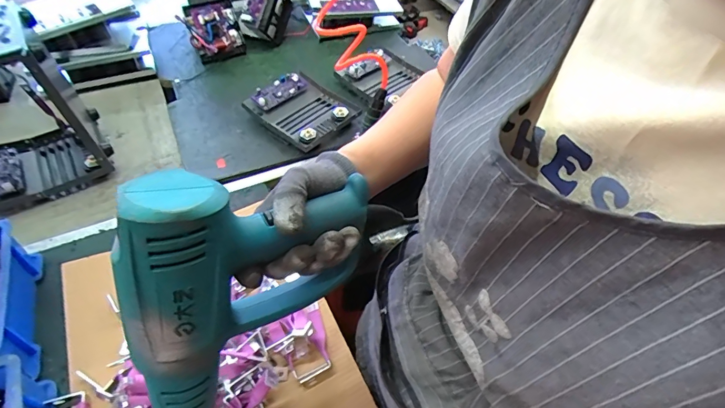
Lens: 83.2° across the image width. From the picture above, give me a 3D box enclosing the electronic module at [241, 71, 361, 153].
[{"bbox_3d":[-0.116,-0.187,0.809,0.177,0.049,0.154,35,57,23],"label":"electronic module"}]

